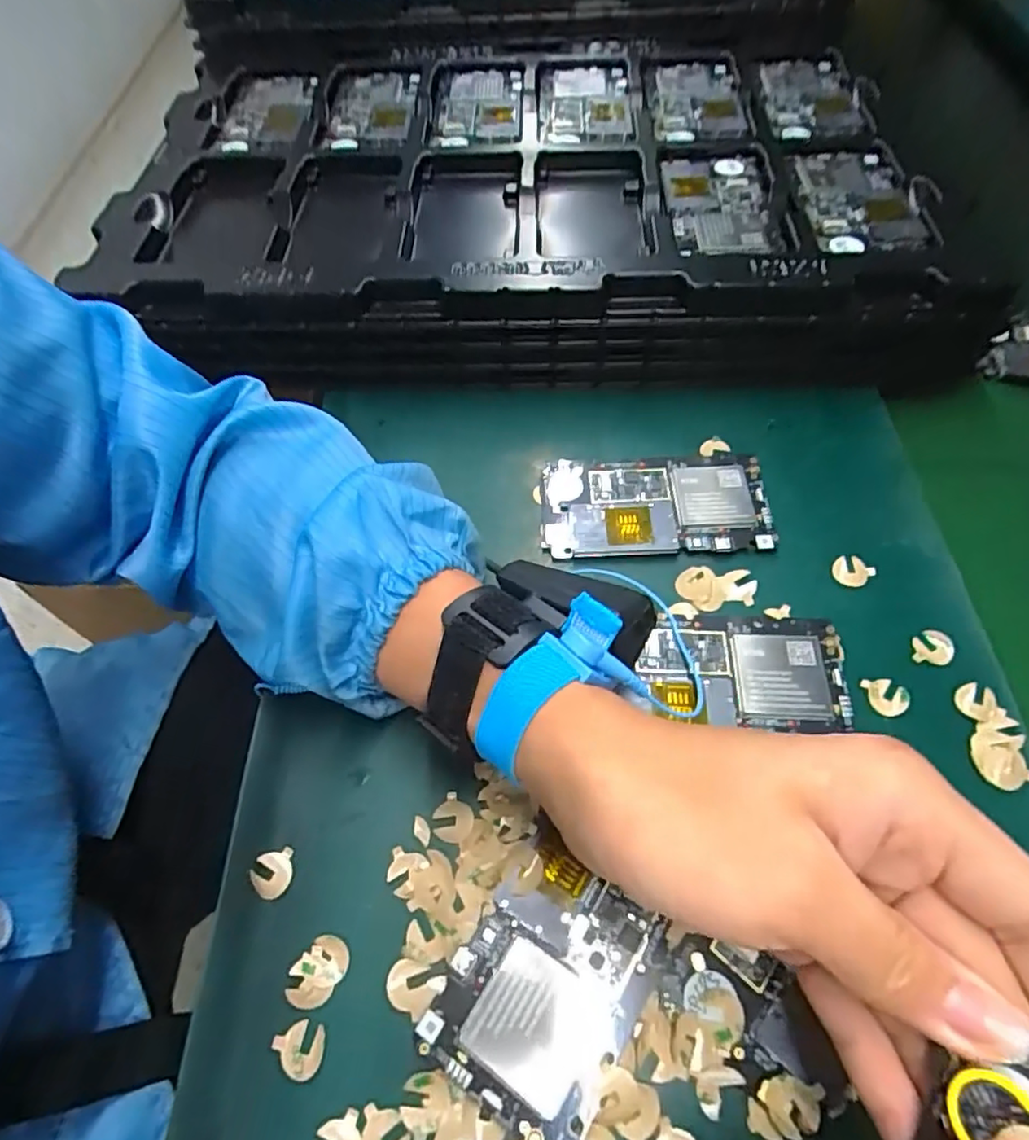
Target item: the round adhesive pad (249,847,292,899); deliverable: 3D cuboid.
[{"bbox_3d":[-0.101,0.127,0.260,0.017,0.004,0.017,0,59,0],"label":"round adhesive pad"}]

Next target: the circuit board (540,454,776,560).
[{"bbox_3d":[0.080,-0.037,0.354,0.125,0.008,0.066,0,59,0],"label":"circuit board"}]

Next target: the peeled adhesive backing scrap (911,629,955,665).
[{"bbox_3d":[0.206,0.038,0.306,0.022,0.004,0.017,-23,62,-13],"label":"peeled adhesive backing scrap"}]

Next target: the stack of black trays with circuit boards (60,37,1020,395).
[{"bbox_3d":[0.012,-0.279,0.472,0.551,0.083,0.344,0,59,0],"label":"stack of black trays with circuit boards"}]

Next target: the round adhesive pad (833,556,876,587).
[{"bbox_3d":[0.179,0.000,0.331,0.019,0.004,0.018,0,59,0],"label":"round adhesive pad"}]

